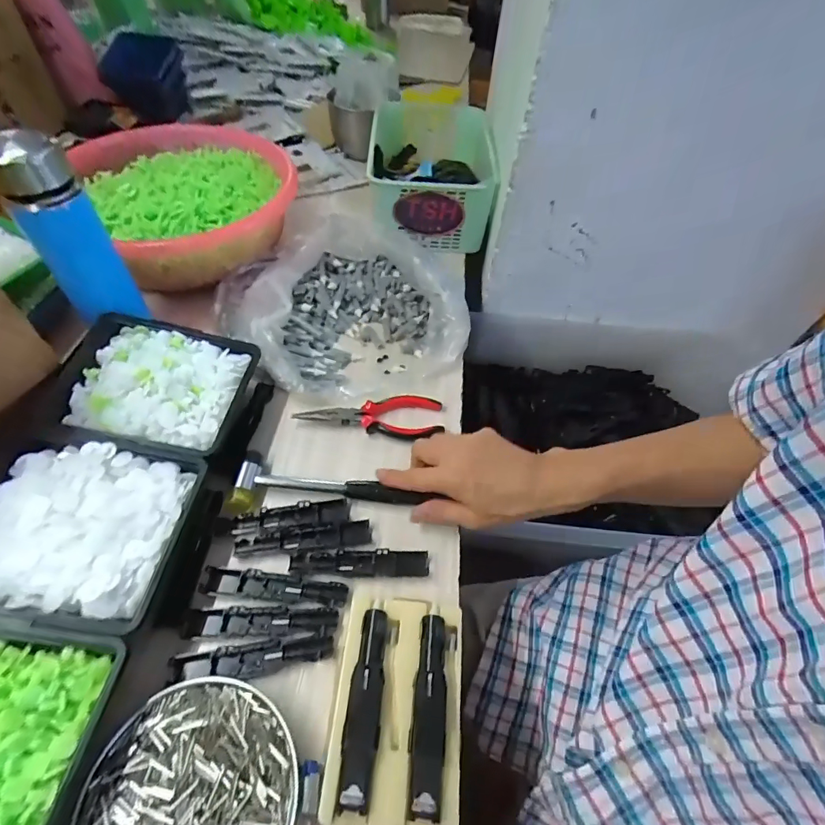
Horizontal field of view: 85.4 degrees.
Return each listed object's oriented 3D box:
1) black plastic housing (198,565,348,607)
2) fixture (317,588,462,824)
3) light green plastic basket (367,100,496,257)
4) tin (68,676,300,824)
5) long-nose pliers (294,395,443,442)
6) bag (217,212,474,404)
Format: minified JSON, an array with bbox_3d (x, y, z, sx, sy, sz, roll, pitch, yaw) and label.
[{"bbox_3d":[-0.116,0.148,0.379,0.120,0.011,0.022,5,52,0],"label":"black plastic housing"},{"bbox_3d":[-0.010,0.208,0.324,0.088,0.026,0.140,5,52,0],"label":"fixture"},{"bbox_3d":[0.031,-0.401,0.722,0.192,0.110,0.295,5,52,0],"label":"light green plastic basket"},{"bbox_3d":[-0.141,0.250,0.286,0.128,0.020,0.131,10,52,4],"label":"tin"},{"bbox_3d":[-0.046,0.000,0.490,0.156,0.012,0.055,3,52,-2],"label":"long-nose pliers"},{"bbox_3d":[-0.094,-0.135,0.558,0.289,0.063,0.239,38,59,23],"label":"bag"}]

